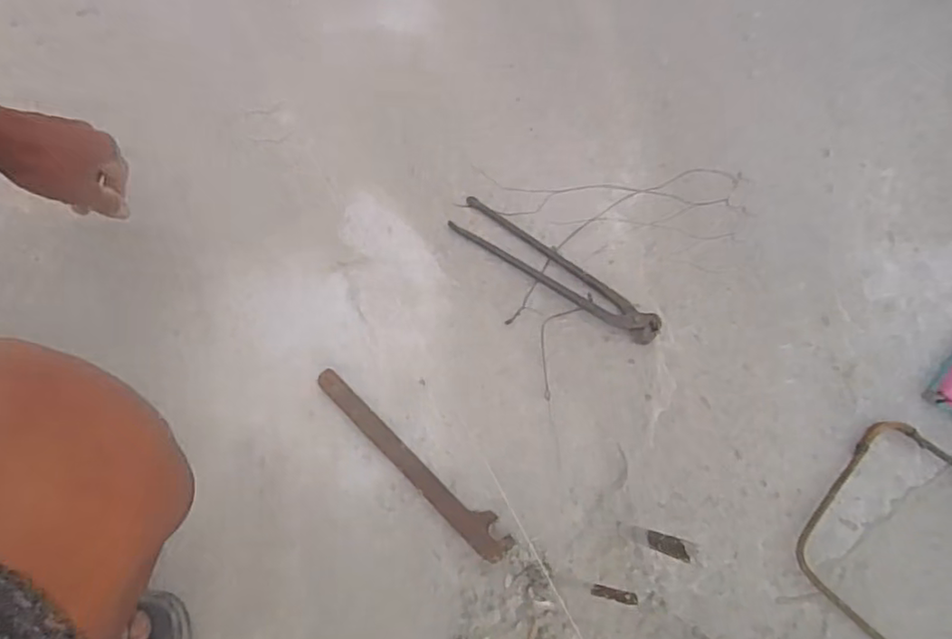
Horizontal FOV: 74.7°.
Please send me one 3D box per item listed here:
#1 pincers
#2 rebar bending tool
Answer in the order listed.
[{"bbox_3d":[0.083,-0.052,0.646,0.237,0.017,0.042,33,76,12],"label":"pincers"},{"bbox_3d":[-0.061,0.134,0.592,0.237,0.012,0.031,42,78,14],"label":"rebar bending tool"}]

